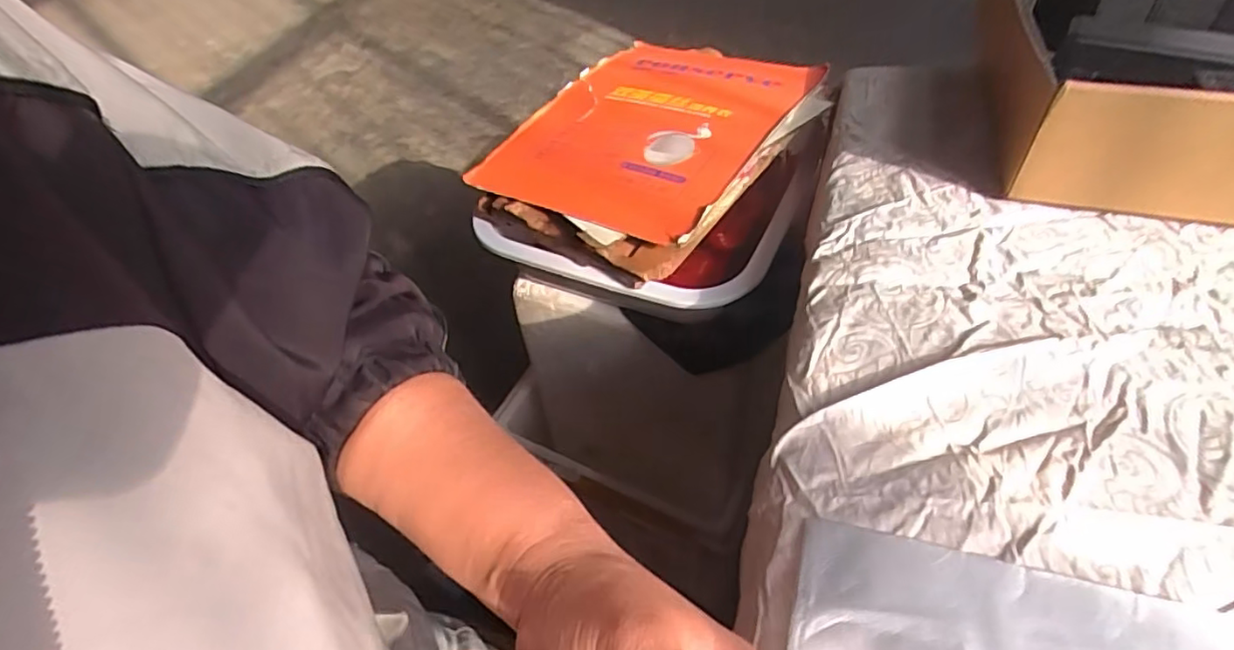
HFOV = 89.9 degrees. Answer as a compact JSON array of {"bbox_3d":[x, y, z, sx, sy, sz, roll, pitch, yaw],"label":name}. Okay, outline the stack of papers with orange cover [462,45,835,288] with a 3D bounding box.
[{"bbox_3d":[0.031,-0.191,0.613,0.246,0.037,0.317,28,57,26],"label":"stack of papers with orange cover"}]

